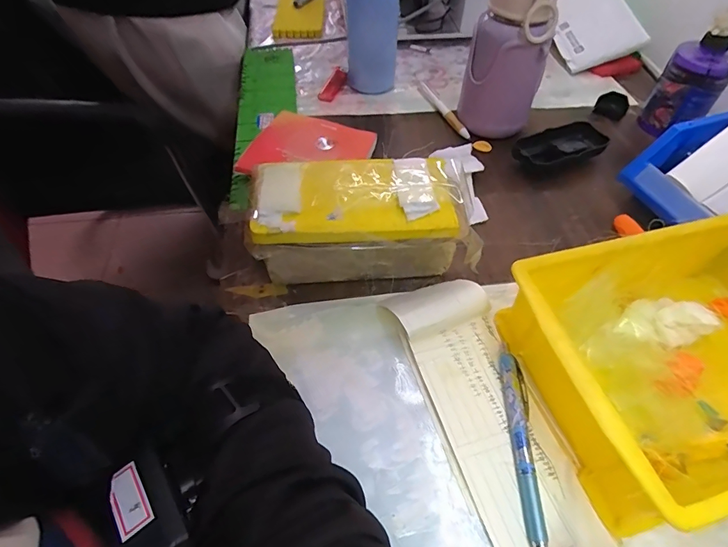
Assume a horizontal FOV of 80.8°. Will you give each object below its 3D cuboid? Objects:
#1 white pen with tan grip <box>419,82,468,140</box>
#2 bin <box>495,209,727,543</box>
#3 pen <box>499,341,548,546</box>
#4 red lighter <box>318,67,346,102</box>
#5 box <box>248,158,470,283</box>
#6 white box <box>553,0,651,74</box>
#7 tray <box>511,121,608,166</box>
[{"bbox_3d":[0.104,-0.218,0.562,0.016,0.015,0.128,-17,54,-14],"label":"white pen with tan grip"},{"bbox_3d":[0.247,0.055,0.307,0.245,0.072,0.171,-12,53,-10],"label":"bin"},{"bbox_3d":[0.109,0.115,0.297,0.017,0.011,0.141,4,52,2],"label":"pen"},{"bbox_3d":[-0.042,-0.267,0.603,0.024,0.016,0.072,13,53,8],"label":"red lighter"},{"bbox_3d":[0.001,-0.038,0.360,0.174,0.098,0.076,-3,52,-4],"label":"box"},{"bbox_3d":[0.337,-0.386,0.648,0.109,0.017,0.168,-18,64,17],"label":"white box"},{"bbox_3d":[0.234,-0.148,0.501,0.125,0.022,0.056,-17,54,-14],"label":"tray"}]

